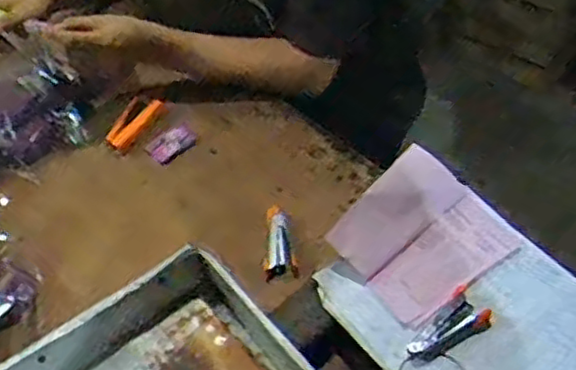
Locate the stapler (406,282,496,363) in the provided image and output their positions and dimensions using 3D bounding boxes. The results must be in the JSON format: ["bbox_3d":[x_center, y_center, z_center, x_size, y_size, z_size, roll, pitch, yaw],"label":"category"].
[{"bbox_3d":[0.165,0.147,0.714,0.097,0.017,0.049,-37,55,-24],"label":"stapler"}]

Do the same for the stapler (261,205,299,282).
[{"bbox_3d":[-0.014,0.073,0.863,0.042,0.033,0.100,-11,48,-1],"label":"stapler"}]

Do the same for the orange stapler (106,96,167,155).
[{"bbox_3d":[-0.223,-0.092,1.020,0.047,0.024,0.096,34,74,30],"label":"orange stapler"}]

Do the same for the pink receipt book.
[{"bbox_3d":[0.148,0.055,0.779,0.171,0.023,0.155,-37,78,-21],"label":"pink receipt book"}]

